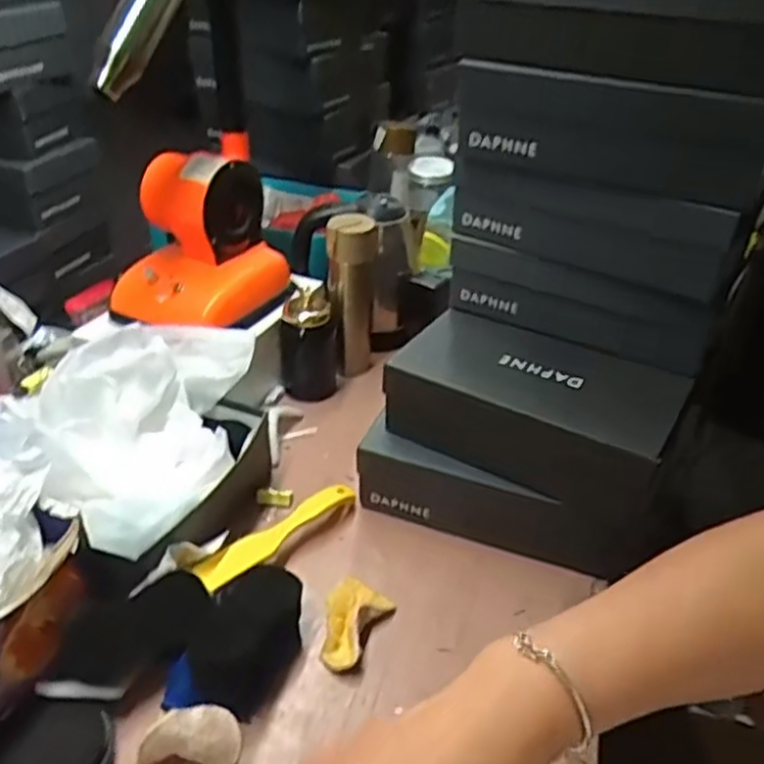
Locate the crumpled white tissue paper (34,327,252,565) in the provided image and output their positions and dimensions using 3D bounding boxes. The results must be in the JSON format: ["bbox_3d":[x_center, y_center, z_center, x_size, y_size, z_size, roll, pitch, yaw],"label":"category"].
[{"bbox_3d":[-0.270,0.042,0.789,0.201,0.113,0.315,3,35,1],"label":"crumpled white tissue paper"}]

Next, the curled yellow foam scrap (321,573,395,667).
[{"bbox_3d":[-0.028,0.238,0.730,0.060,0.032,0.108,13,36,14],"label":"curled yellow foam scrap"}]

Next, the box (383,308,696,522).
[{"bbox_3d":[0.166,0.022,0.801,0.291,0.112,0.147,20,38,24],"label":"box"}]

